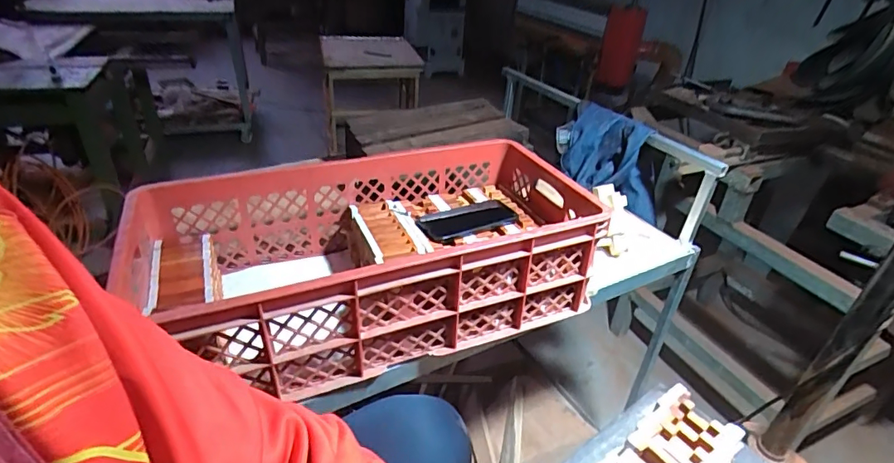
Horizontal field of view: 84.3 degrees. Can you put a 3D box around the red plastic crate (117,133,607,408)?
[{"bbox_3d":[-0.106,0.032,0.772,0.636,0.188,0.351,-7,35,-17],"label":"red plastic crate"}]

